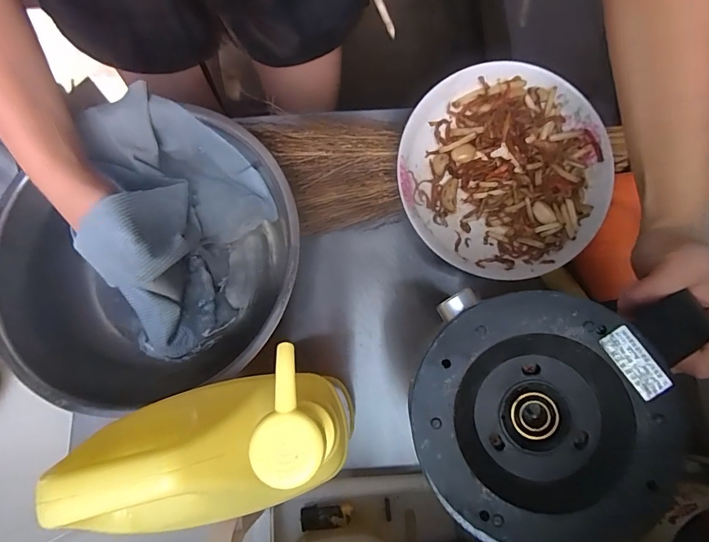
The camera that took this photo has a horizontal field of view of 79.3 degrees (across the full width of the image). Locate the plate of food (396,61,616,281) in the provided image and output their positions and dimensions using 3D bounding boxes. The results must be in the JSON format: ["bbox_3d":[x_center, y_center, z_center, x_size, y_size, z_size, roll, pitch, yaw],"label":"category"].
[{"bbox_3d":[0.135,-0.087,0.386,0.184,0.045,0.179,0,79,1],"label":"plate of food"}]

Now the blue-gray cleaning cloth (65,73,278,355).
[{"bbox_3d":[-0.152,-0.053,0.370,0.142,0.107,0.217,-24,80,-4],"label":"blue-gray cleaning cloth"}]

